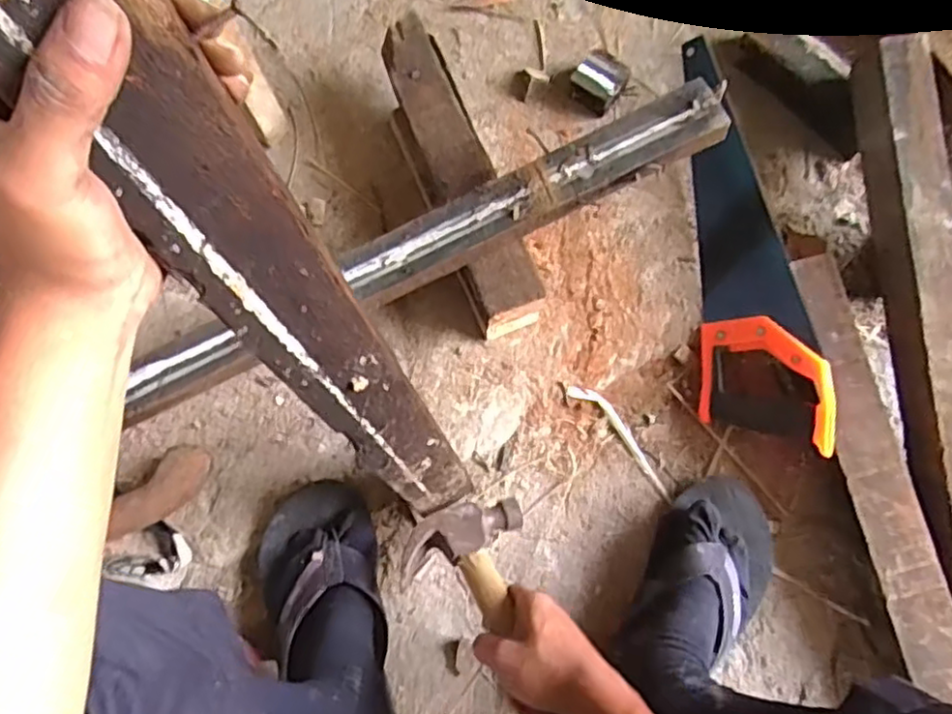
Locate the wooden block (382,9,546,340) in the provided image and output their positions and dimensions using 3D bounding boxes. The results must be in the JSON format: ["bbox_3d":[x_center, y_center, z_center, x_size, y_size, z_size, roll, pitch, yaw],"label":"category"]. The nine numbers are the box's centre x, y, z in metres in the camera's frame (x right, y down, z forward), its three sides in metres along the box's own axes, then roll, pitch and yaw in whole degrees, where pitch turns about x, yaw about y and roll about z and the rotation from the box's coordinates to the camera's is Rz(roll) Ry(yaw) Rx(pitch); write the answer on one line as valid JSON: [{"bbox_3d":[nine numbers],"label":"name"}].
[{"bbox_3d":[-0.023,-0.179,0.680,0.067,0.083,0.325,-21,76,-4],"label":"wooden block"}]

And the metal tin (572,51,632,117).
[{"bbox_3d":[0.133,-0.297,0.729,0.053,0.033,0.055,39,80,10],"label":"metal tin"}]

